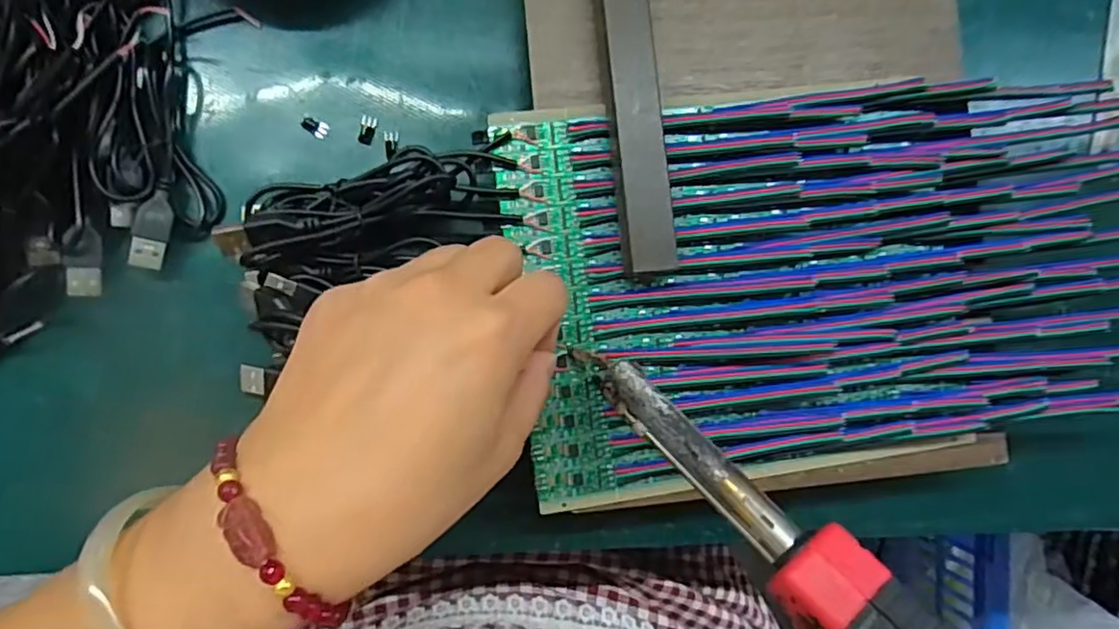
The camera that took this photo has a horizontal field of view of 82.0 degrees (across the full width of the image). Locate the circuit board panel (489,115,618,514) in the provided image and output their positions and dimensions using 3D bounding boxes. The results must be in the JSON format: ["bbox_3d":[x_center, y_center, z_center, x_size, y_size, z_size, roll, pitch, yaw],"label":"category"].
[{"bbox_3d":[-0.003,-0.003,0.267,0.034,0.004,0.160,-6,88,-4],"label":"circuit board panel"}]

